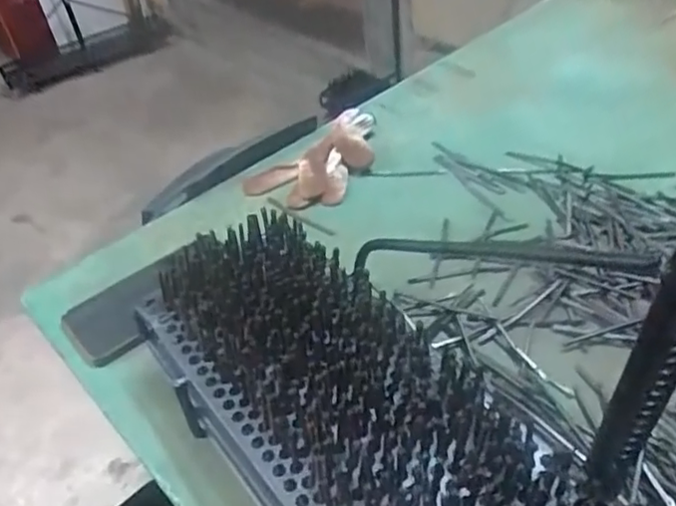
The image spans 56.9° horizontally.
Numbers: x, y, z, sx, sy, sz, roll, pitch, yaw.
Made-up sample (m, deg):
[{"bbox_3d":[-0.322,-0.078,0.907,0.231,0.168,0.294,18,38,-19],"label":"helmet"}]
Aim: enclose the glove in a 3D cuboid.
[{"bbox_3d":[-0.017,-0.111,0.718,0.101,0.030,0.172,22,50,27],"label":"glove"}]

